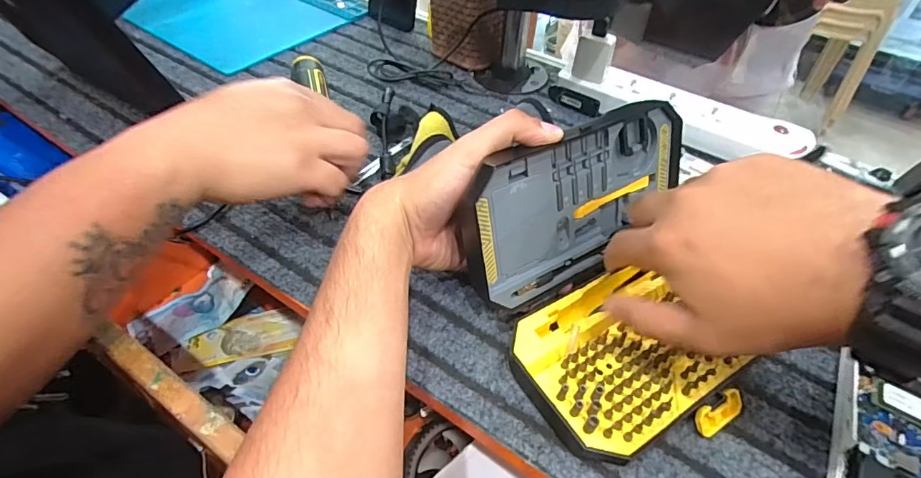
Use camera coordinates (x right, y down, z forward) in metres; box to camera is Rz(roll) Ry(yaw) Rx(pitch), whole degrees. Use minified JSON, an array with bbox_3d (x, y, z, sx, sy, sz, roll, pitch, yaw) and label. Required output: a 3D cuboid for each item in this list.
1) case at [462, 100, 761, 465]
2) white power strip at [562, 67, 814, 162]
[{"bbox_3d":[0.115,0.020,0.311,0.182,0.115,0.168,-21,52,-23],"label":"case"},{"bbox_3d":[0.230,-0.135,0.515,0.255,0.029,0.062,25,49,18],"label":"white power strip"}]

